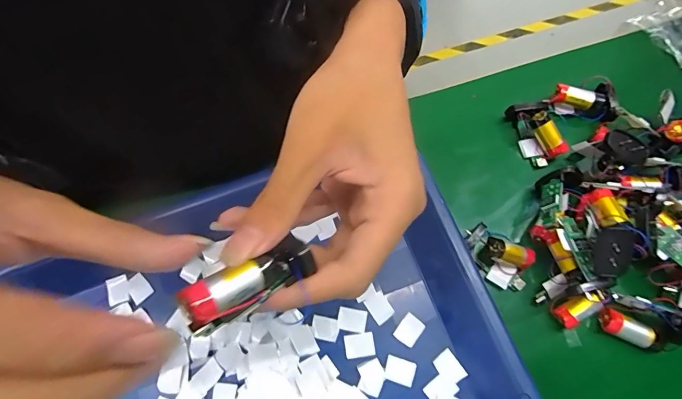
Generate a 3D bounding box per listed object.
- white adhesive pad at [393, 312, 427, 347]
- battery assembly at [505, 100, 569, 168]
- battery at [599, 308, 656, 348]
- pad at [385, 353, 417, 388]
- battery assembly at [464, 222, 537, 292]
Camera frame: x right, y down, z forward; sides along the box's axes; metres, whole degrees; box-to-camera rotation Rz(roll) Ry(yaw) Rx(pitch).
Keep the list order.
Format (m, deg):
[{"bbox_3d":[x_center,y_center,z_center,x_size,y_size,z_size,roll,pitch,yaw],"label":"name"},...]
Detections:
[{"bbox_3d":[0.048,0.092,0.280,0.015,0.004,0.020,36,76,13],"label":"white adhesive pad"},{"bbox_3d":[0.156,-0.055,0.316,0.023,0.031,0.050,-20,68,-4],"label":"battery assembly"},{"bbox_3d":[0.193,0.088,0.270,0.033,0.016,0.013,26,74,10],"label":"battery"},{"bbox_3d":[0.040,0.116,0.271,0.020,0.004,0.016,17,73,7],"label":"pad"},{"bbox_3d":[0.112,0.041,0.286,0.049,0.025,0.031,28,74,11],"label":"battery assembly"}]

